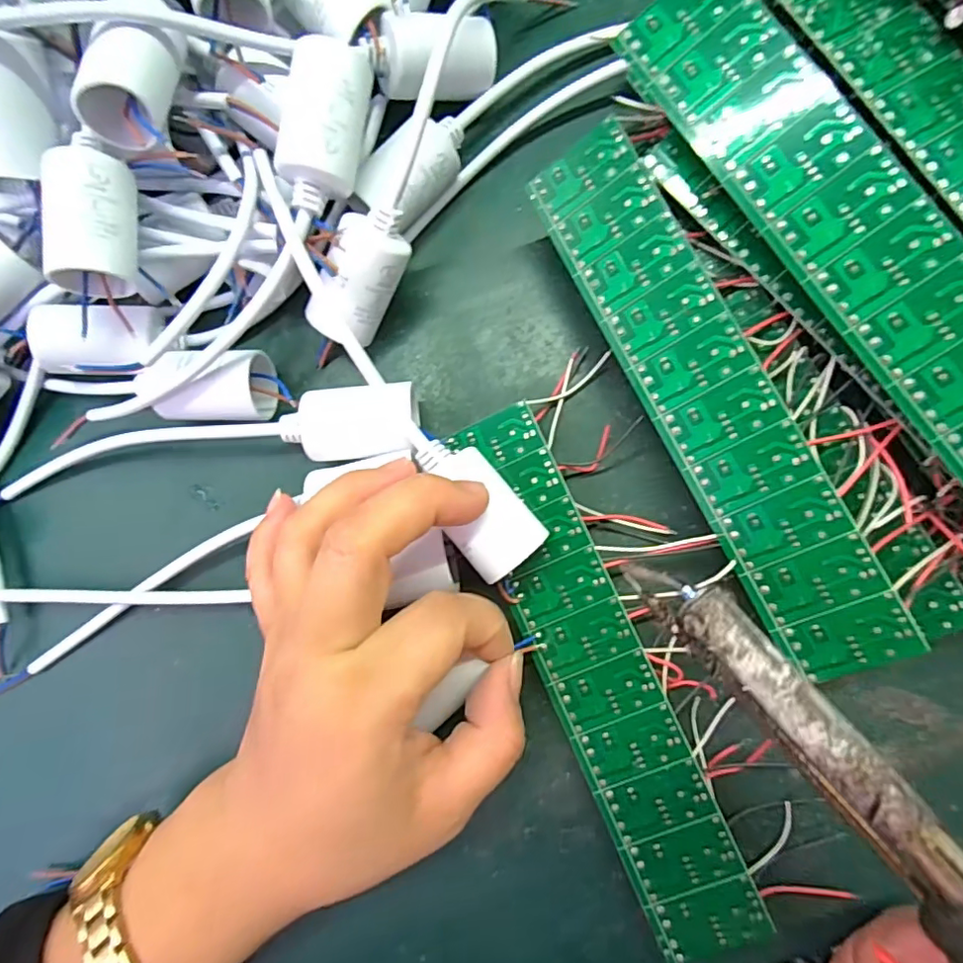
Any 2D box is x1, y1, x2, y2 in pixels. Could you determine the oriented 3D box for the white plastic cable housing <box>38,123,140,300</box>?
[{"bbox_3d":[-0.138,-0.095,0.203,0.024,0.024,0.052,0,83,6],"label":"white plastic cable housing"}]

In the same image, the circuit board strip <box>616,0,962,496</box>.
[{"bbox_3d":[0.126,-0.061,0.178,0.044,0.020,0.229,-37,83,17],"label":"circuit board strip"}]

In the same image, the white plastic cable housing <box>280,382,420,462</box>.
[{"bbox_3d":[-0.051,-0.022,0.226,0.051,0.032,0.027,-1,83,5],"label":"white plastic cable housing"}]

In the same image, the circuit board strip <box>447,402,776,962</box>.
[{"bbox_3d":[0.043,0.069,0.215,0.037,0.016,0.201,-23,82,3],"label":"circuit board strip"}]

